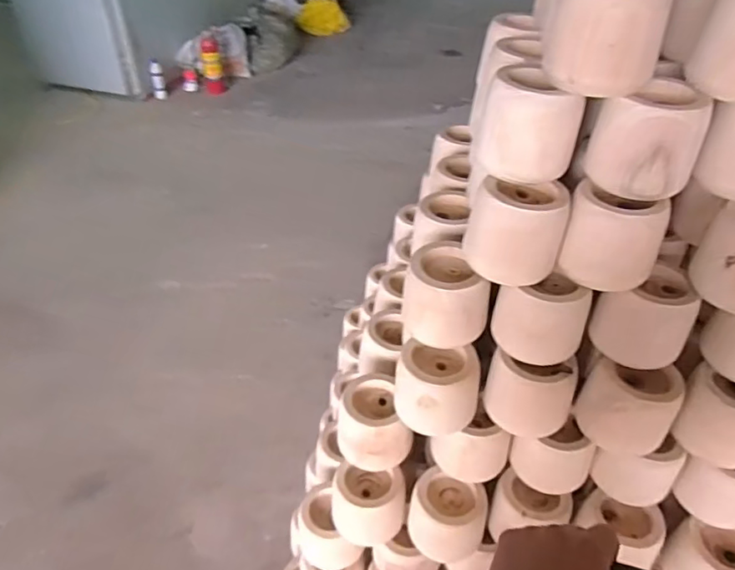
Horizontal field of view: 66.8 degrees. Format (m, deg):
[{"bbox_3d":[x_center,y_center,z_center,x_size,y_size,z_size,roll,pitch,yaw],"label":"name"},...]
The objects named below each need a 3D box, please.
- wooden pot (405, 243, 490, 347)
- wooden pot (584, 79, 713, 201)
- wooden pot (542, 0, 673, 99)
[{"bbox_3d":[0.123,0.024,0.891,0.104,0.142,0.116,-22,35,-38],"label":"wooden pot"},{"bbox_3d":[0.367,-0.190,0.735,0.105,0.132,0.101,-11,29,-22],"label":"wooden pot"},{"bbox_3d":[0.291,-0.310,0.680,0.128,0.140,0.102,10,28,18],"label":"wooden pot"}]

